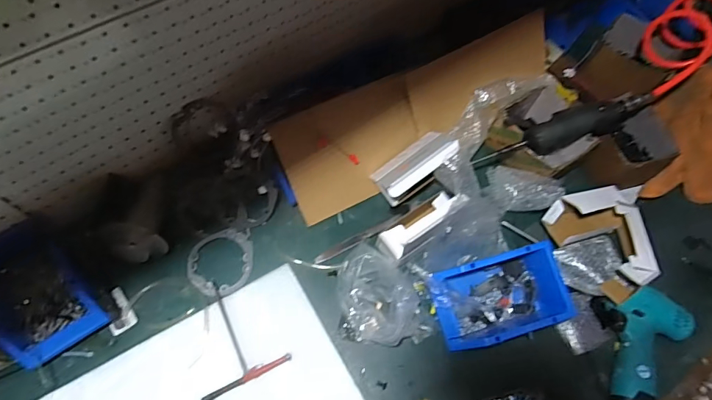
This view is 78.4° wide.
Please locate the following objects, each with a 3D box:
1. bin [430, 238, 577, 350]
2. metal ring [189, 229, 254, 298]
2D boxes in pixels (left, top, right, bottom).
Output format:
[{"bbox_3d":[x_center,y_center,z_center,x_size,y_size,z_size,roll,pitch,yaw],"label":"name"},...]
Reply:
[{"bbox_3d":[0.207,0.149,0.652,0.194,0.089,0.115,-13,66,-9],"label":"bin"},{"bbox_3d":[-0.216,0.099,0.696,0.100,0.009,0.107,1,65,-2],"label":"metal ring"}]

